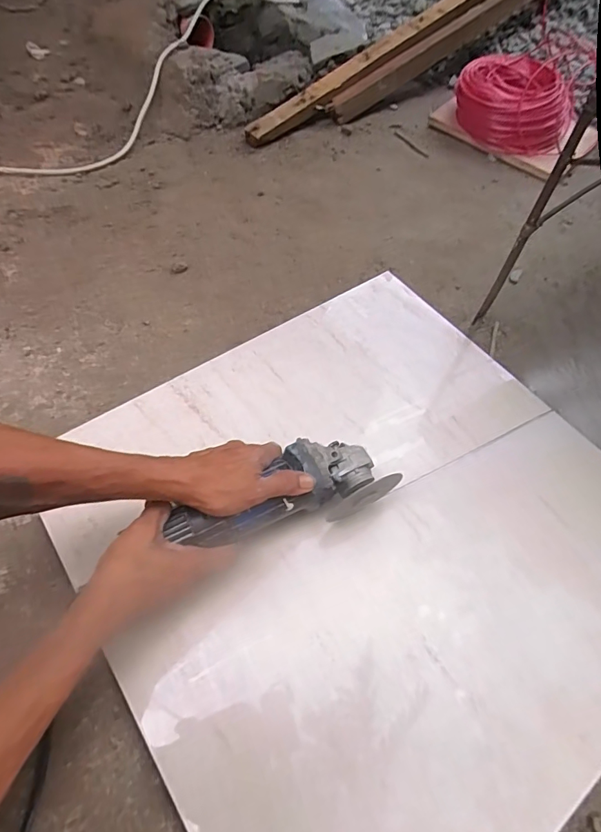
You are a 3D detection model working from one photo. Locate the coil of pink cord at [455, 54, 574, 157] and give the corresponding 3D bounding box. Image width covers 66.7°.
[{"bbox_3d":[0.449,-0.680,0.987,0.227,0.129,0.216,14,58,5],"label":"coil of pink cord"}]

